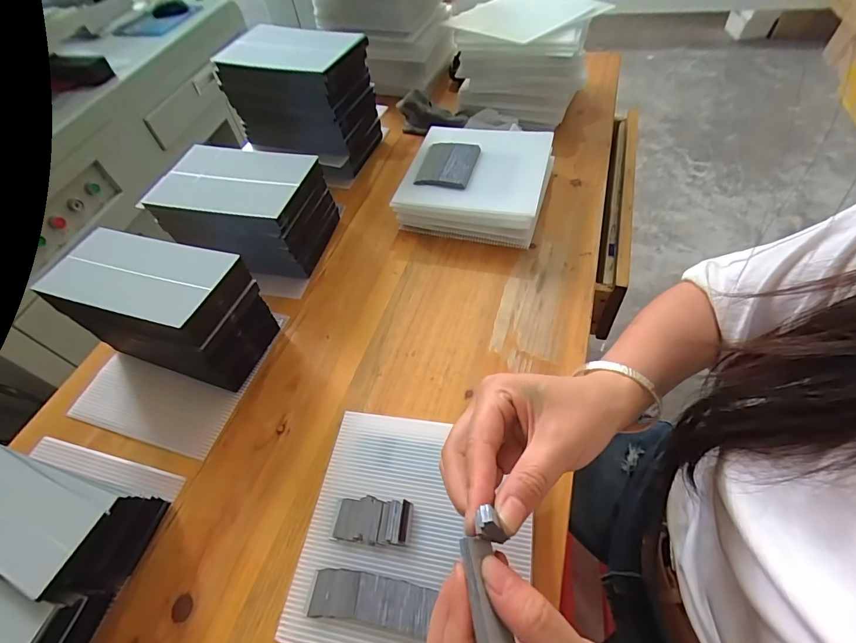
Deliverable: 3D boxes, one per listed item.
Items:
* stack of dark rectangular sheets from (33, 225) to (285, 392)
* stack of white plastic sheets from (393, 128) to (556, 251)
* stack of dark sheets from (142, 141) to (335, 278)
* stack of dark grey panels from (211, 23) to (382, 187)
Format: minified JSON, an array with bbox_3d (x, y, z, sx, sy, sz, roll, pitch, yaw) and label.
[{"bbox_3d":[-0.237,-0.011,0.387,0.159,0.117,0.082,12,55,14],"label":"stack of dark rectangular sheets"},{"bbox_3d":[0.060,-0.169,0.503,0.164,0.060,0.158,11,55,14],"label":"stack of white plastic sheets"},{"bbox_3d":[-0.203,-0.120,0.470,0.160,0.097,0.116,8,54,11],"label":"stack of dark sheets"},{"bbox_3d":[-0.162,-0.287,0.552,0.155,0.153,0.125,16,56,16],"label":"stack of dark grey panels"}]

